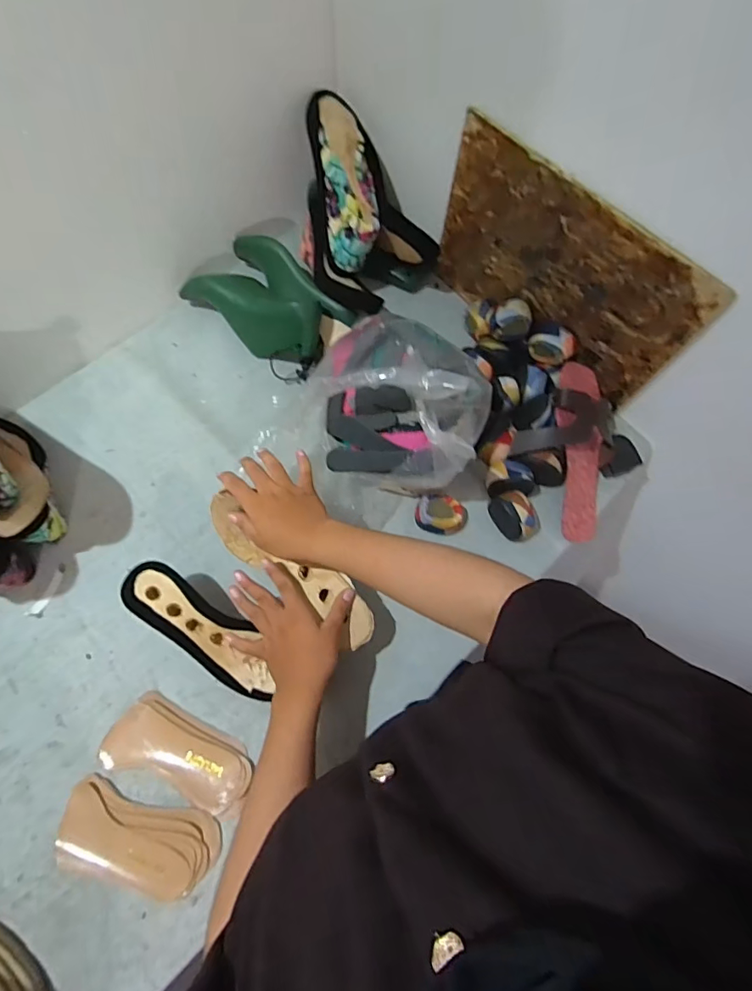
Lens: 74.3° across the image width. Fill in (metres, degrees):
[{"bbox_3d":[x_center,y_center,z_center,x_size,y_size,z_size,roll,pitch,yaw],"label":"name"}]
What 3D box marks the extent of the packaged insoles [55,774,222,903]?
[{"bbox_3d":[-0.260,0.377,0.543,0.172,0.015,0.084,15,70,3],"label":"packaged insoles"}]

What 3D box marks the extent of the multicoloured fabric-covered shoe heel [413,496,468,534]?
[{"bbox_3d":[0.090,0.025,0.679,0.072,0.040,0.053,19,70,5],"label":"multicoloured fabric-covered shoe heel"}]

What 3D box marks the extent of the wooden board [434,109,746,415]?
[{"bbox_3d":[0.235,-0.295,0.658,0.015,0.240,0.369,-40,76,-15],"label":"wooden board"}]

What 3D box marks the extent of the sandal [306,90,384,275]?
[{"bbox_3d":[-0.041,-0.449,0.709,0.090,0.067,0.251,-6,98,-5],"label":"sandal"}]

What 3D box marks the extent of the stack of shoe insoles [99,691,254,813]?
[{"bbox_3d":[-0.223,0.297,0.567,0.165,0.027,0.080,26,71,7],"label":"stack of shoe insoles"}]

